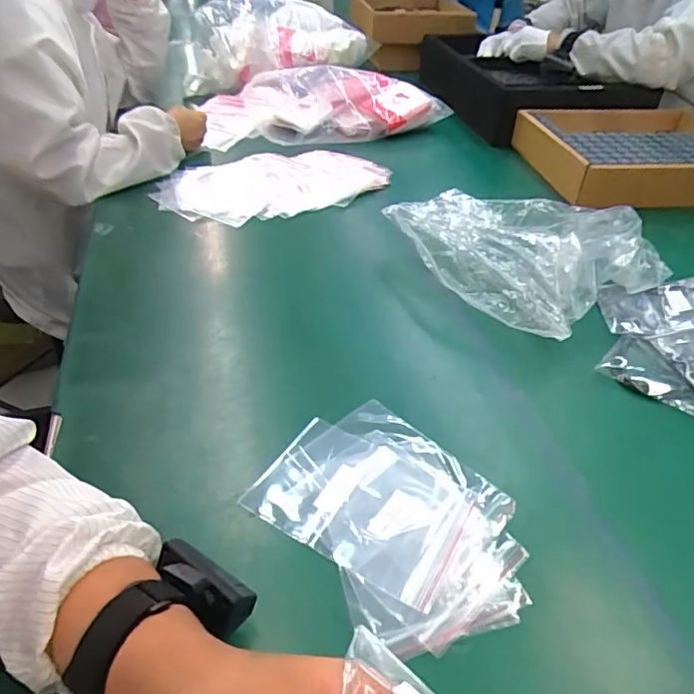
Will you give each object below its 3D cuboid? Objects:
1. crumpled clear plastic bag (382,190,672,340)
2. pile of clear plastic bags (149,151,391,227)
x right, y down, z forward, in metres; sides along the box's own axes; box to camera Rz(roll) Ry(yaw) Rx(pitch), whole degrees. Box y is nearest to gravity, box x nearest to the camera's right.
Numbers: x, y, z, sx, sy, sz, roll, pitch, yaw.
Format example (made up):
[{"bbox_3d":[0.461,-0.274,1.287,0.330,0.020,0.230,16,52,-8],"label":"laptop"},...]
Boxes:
[{"bbox_3d":[0.269,-0.157,0.805,0.322,0.099,0.345,-23,46,-28],"label":"crumpled clear plastic bag"},{"bbox_3d":[-0.121,-0.283,0.985,0.413,0.056,0.209,-5,40,-10],"label":"pile of clear plastic bags"}]

